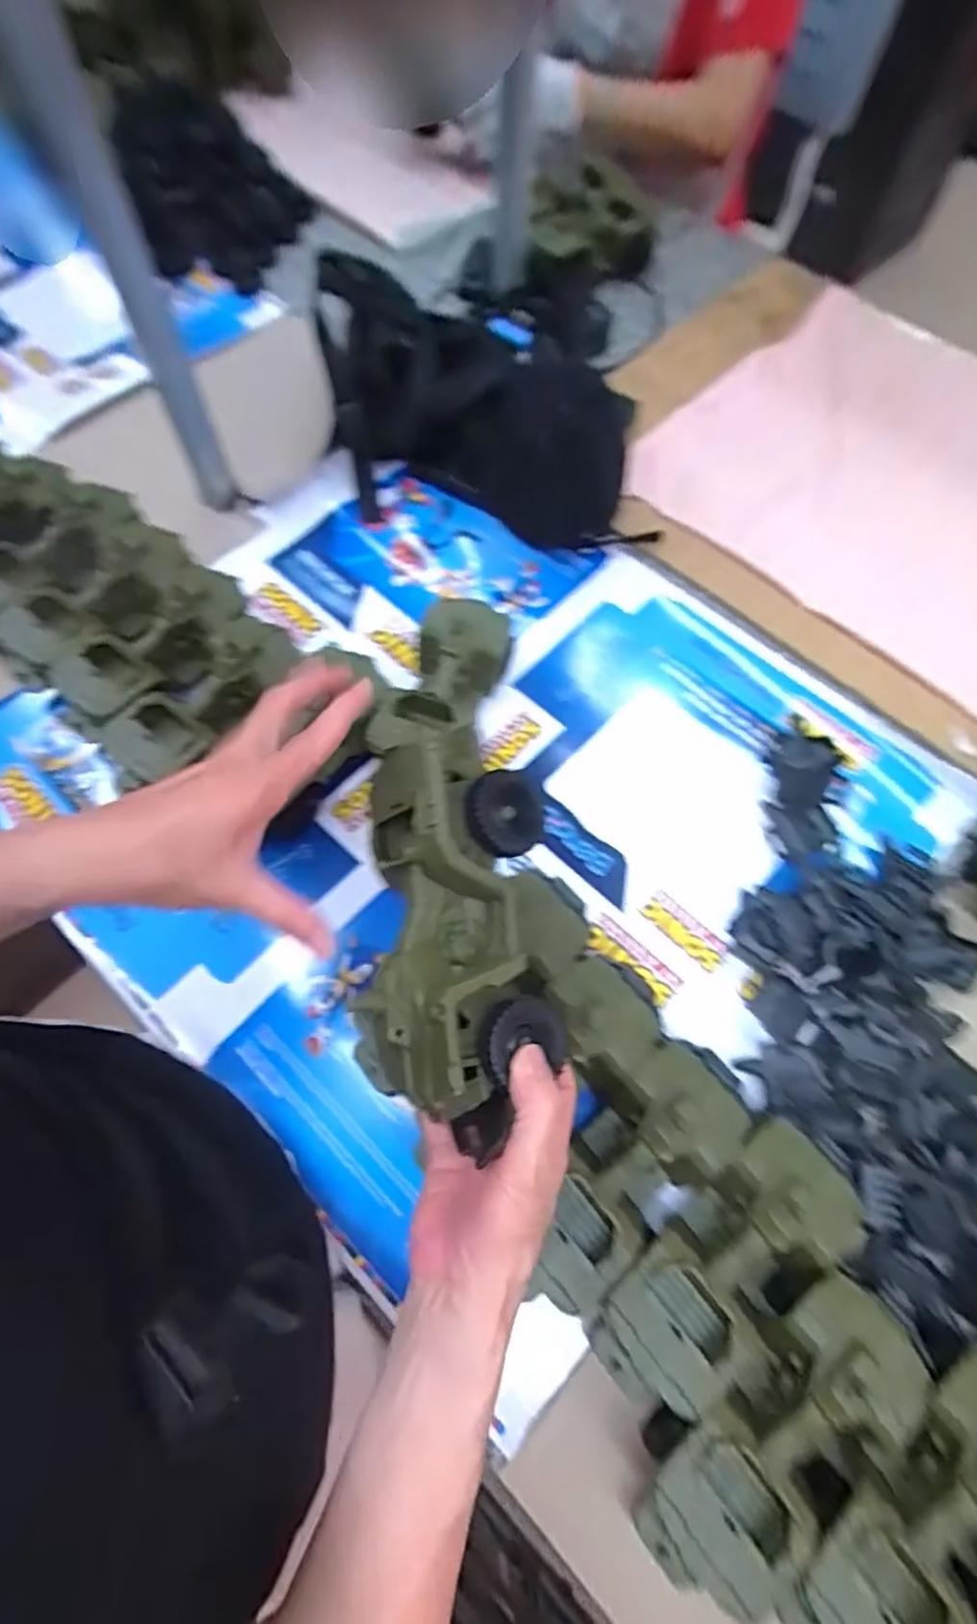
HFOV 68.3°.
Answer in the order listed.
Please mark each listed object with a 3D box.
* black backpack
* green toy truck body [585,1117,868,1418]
[{"bbox_3d":[-0.015,-0.427,0.771,0.320,0.231,0.130,10,66,4],"label":"black backpack"},{"bbox_3d":[0.148,0.284,0.453,0.185,0.065,0.081,-35,69,-16],"label":"green toy truck body"}]

